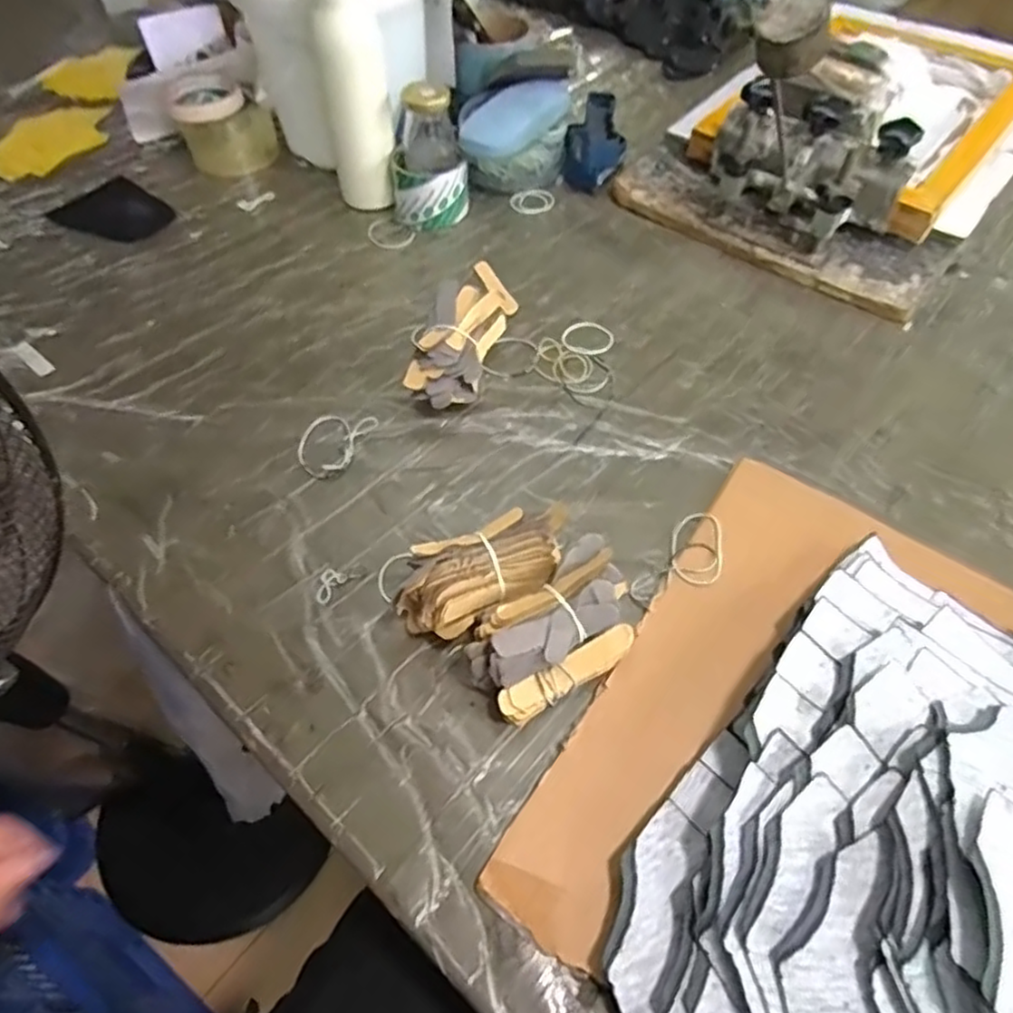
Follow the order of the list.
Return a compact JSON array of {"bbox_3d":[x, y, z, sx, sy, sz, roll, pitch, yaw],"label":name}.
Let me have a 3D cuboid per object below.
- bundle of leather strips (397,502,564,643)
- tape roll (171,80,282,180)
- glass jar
[{"bbox_3d":[-0.011,0.043,0.458,0.132,0.054,0.054,-25,58,-15],"label":"bundle of leather strips"},{"bbox_3d":[-0.336,-0.448,0.804,0.093,0.074,0.090,-1,55,1],"label":"tape roll"},{"bbox_3d":[-0.085,-0.370,0.716,0.081,0.130,0.081,-8,55,-4],"label":"glass jar"}]

